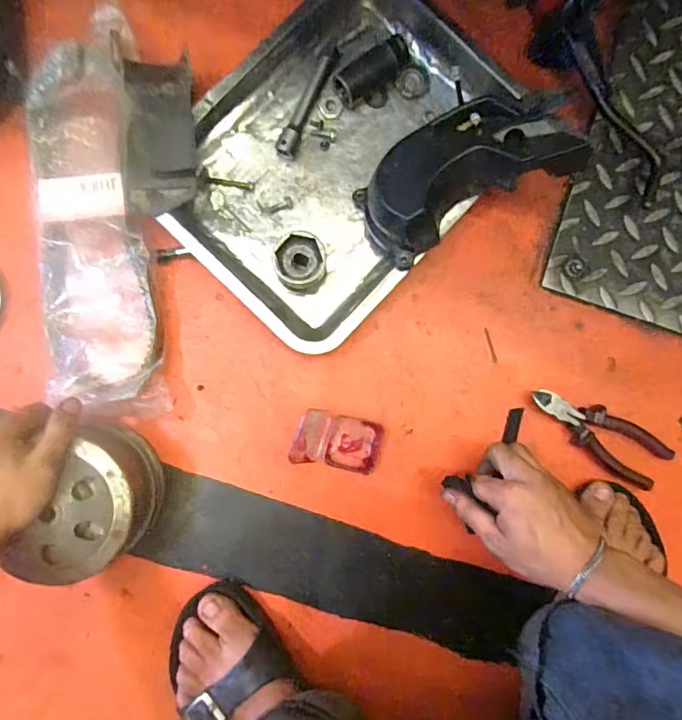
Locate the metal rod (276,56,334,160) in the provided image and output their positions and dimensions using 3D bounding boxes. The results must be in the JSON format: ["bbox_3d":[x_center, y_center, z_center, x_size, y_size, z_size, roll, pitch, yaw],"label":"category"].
[{"bbox_3d":[-0.037,-0.263,0.481,0.016,0.016,0.112,24,88,-1],"label":"metal rod"}]

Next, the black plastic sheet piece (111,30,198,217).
[{"bbox_3d":[-0.176,-0.222,0.444,0.067,0.021,0.164,-5,89,-2],"label":"black plastic sheet piece"}]

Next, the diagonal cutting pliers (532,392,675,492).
[{"bbox_3d":[0.268,0.076,0.485,0.155,0.028,0.055,30,88,-1],"label":"diagonal cutting pliers"}]

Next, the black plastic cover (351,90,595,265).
[{"bbox_3d":[0.108,-0.175,0.430,0.201,0.064,0.111,-26,90,14],"label":"black plastic cover"}]

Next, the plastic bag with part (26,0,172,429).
[{"bbox_3d":[-0.229,-0.142,0.460,0.145,0.044,0.389,-7,89,-2],"label":"plastic bag with part"}]

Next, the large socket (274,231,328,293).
[{"bbox_3d":[-0.039,-0.097,0.465,0.049,0.050,0.053,0,89,-2],"label":"large socket"}]

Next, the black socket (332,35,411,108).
[{"bbox_3d":[0.031,-0.298,0.479,0.080,0.026,0.037,-41,90,-3],"label":"black socket"}]

